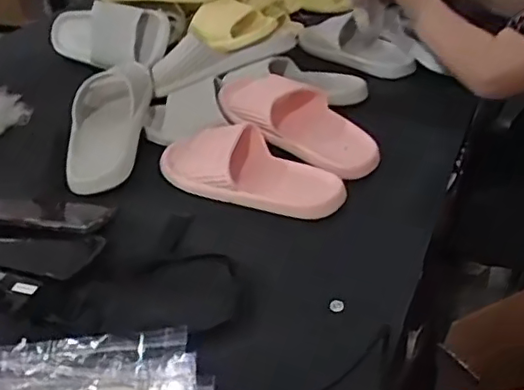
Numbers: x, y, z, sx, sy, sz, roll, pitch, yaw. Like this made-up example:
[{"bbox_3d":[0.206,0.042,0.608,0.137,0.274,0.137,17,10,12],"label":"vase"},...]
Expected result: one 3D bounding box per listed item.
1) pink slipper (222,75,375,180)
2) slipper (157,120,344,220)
[{"bbox_3d":[0.054,-0.107,0.828,0.241,0.061,0.108,27,46,36],"label":"pink slipper"},{"bbox_3d":[-0.012,-0.040,0.762,0.232,0.056,0.106,21,42,30],"label":"slipper"}]

